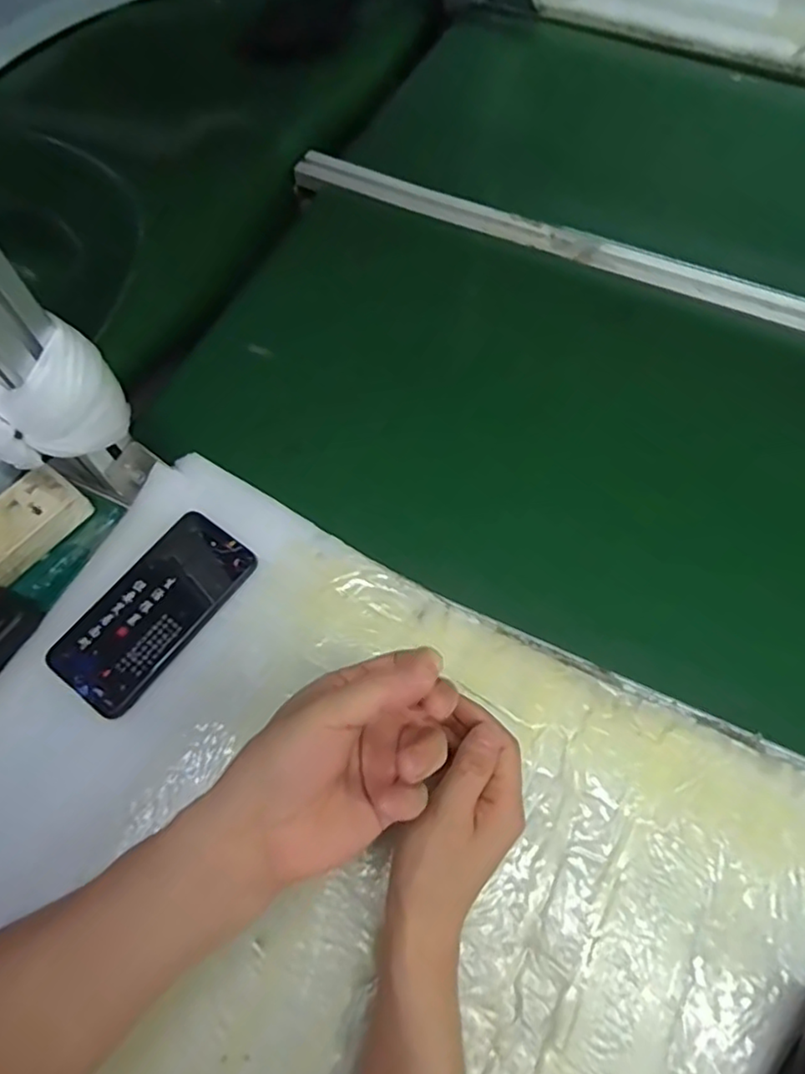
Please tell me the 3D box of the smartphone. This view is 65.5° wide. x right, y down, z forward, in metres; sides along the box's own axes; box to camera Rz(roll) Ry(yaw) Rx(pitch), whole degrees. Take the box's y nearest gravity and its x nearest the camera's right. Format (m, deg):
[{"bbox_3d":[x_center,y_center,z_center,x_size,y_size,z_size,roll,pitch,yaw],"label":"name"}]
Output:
[{"bbox_3d":[-0.189,0.054,0.477,0.075,0.013,0.154,34,68,16],"label":"smartphone"}]

